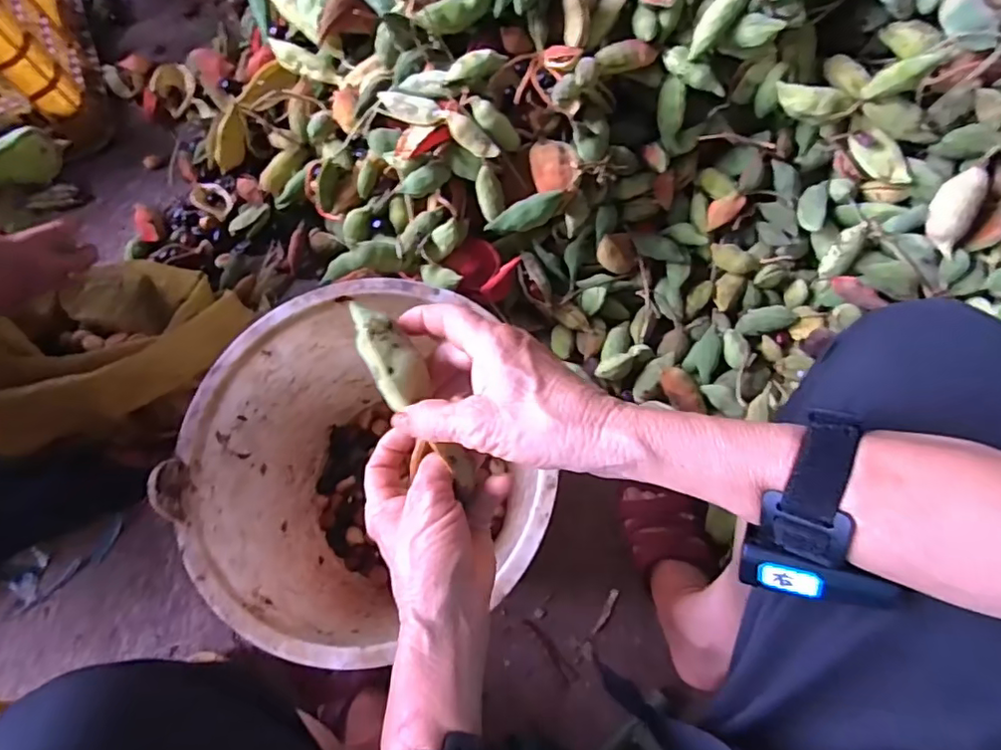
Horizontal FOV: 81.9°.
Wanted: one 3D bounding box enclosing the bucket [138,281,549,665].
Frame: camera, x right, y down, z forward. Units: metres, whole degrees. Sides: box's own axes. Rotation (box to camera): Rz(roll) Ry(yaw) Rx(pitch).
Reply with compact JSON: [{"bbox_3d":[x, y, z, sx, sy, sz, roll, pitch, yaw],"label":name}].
[{"bbox_3d":[-0.139,0.100,0.606,0.309,0.215,0.320,-1,70,1],"label":"bucket"}]

